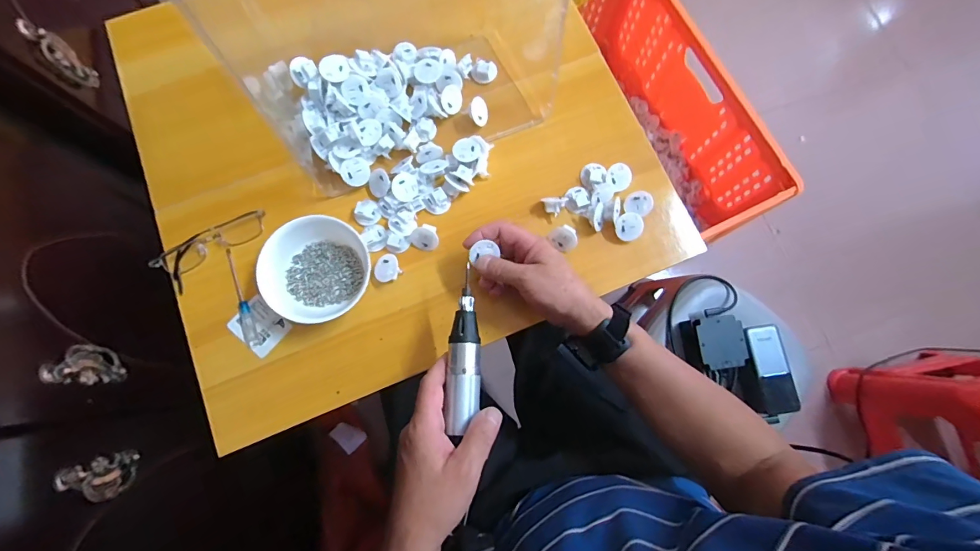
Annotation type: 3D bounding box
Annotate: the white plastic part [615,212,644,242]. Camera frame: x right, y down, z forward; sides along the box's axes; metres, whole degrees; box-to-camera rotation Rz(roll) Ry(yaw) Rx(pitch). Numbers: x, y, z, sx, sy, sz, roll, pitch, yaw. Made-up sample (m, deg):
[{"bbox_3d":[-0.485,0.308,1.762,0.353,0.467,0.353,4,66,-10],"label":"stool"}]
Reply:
[{"bbox_3d":[0.163,-0.056,0.489,0.031,0.009,0.031,2,108,6],"label":"white plastic part"}]

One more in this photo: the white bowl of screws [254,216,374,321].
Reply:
[{"bbox_3d":[-0.188,-0.004,0.460,0.110,0.053,0.105,0,77,-1],"label":"white bowl of screws"}]

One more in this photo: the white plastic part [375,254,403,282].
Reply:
[{"bbox_3d":[-0.118,-0.007,0.477,0.029,0.014,0.030,-24,79,-7],"label":"white plastic part"}]

